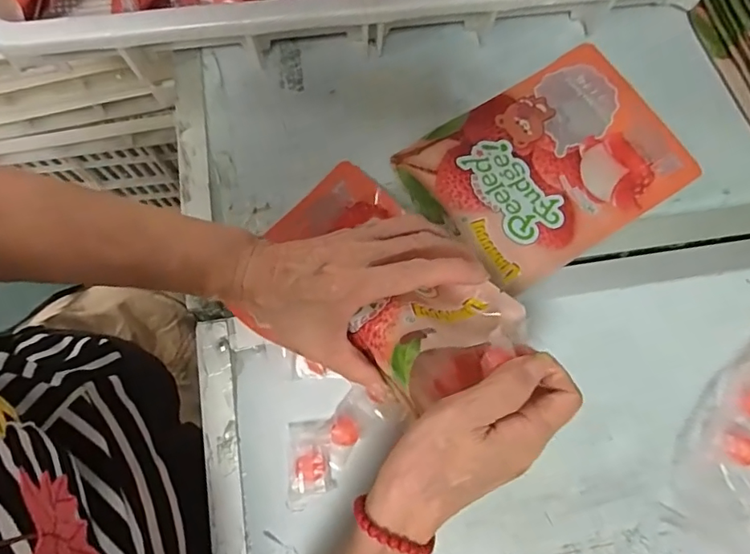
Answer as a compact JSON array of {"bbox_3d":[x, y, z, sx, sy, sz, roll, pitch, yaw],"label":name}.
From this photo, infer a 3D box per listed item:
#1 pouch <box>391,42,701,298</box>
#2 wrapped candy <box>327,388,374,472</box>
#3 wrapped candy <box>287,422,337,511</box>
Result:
[{"bbox_3d":[0.143,-0.093,0.421,0.208,0.013,0.155,-32,79,-7],"label":"pouch"},{"bbox_3d":[-0.020,0.113,0.367,0.028,0.010,0.054,33,79,7],"label":"wrapped candy"},{"bbox_3d":[-0.047,0.136,0.360,0.033,0.011,0.059,-1,77,-1],"label":"wrapped candy"}]

